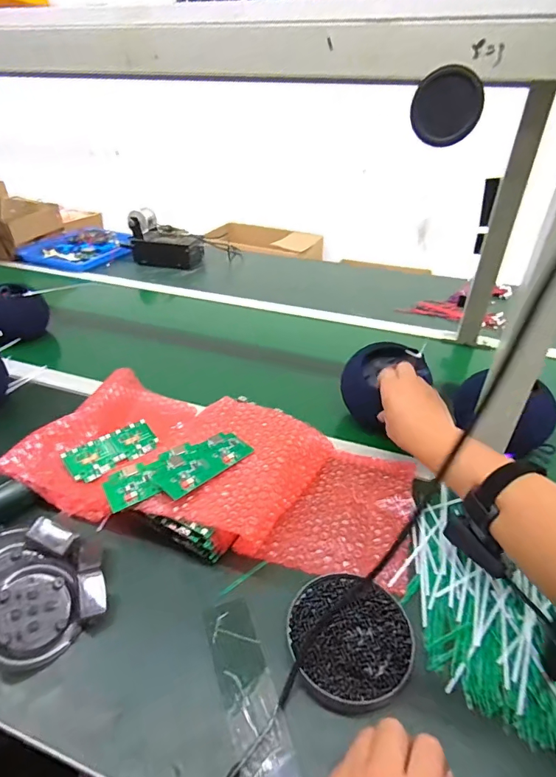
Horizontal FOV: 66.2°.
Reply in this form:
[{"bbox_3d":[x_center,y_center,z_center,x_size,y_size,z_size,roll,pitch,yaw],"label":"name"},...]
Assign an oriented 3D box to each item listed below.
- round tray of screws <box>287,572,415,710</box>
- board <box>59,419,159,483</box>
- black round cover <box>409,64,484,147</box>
[{"bbox_3d":[0.065,0.228,0.399,0.108,0.020,0.113,1,35,-1],"label":"round tray of screws"},{"bbox_3d":[-0.217,0.081,0.564,0.115,0.005,0.053,-26,62,-39],"label":"board"},{"bbox_3d":[0.154,-0.259,0.393,0.062,0.057,0.009,20,39,25],"label":"black round cover"}]

